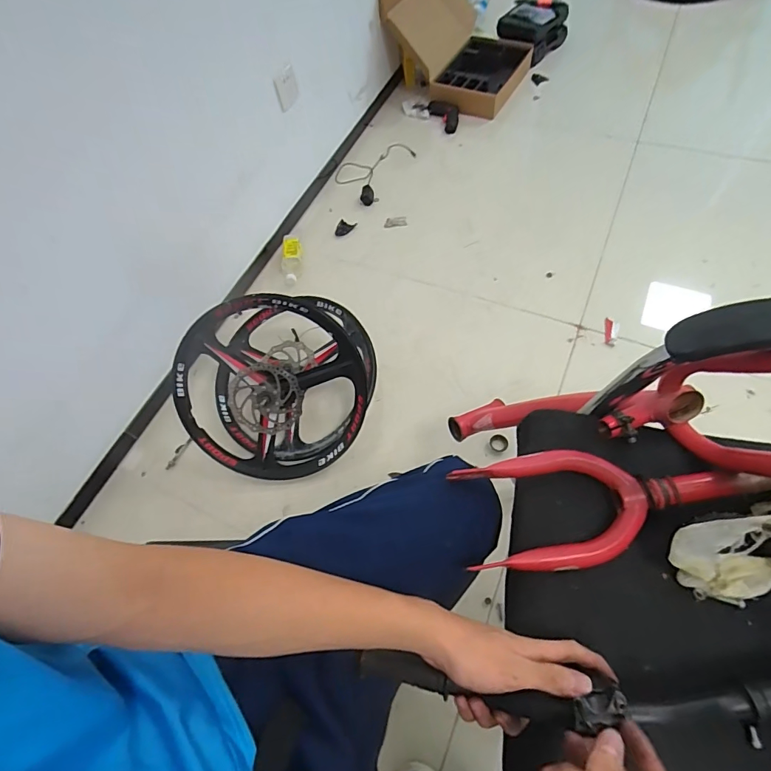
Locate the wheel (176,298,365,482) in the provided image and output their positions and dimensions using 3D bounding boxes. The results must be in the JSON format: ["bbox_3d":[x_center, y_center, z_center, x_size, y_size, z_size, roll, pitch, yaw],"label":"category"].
[{"bbox_3d":[-0.250,0.024,0.948,0.390,0.437,0.108,17,18,-7],"label":"wheel"}]

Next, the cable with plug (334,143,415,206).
[{"bbox_3d":[-0.044,-0.747,1.527,0.209,0.046,0.335,27,68,20],"label":"cable with plug"}]

